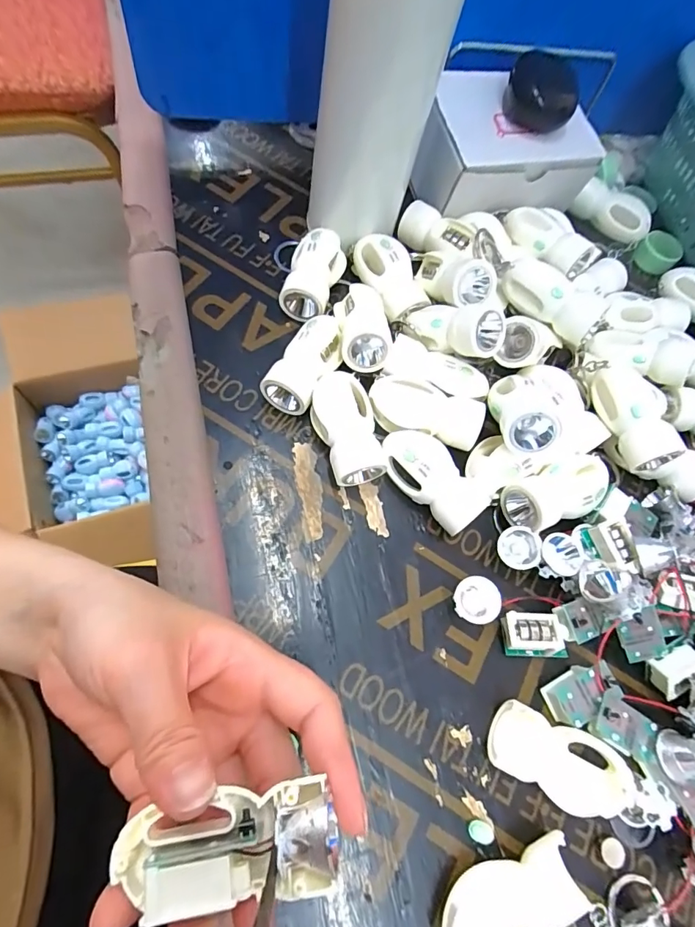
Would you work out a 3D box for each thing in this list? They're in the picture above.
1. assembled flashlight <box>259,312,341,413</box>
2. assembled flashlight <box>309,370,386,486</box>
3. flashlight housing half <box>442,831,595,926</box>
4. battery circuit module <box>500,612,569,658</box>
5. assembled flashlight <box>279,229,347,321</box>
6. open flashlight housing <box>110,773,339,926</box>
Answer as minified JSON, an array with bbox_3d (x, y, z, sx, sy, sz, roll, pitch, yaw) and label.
[{"bbox_3d":[-0.023,-0.059,0.276,0.028,0.025,0.061,32,66,4],"label":"assembled flashlight"},{"bbox_3d":[-0.001,-0.021,0.268,0.034,0.023,0.064,-9,69,-13],"label":"assembled flashlight"},{"bbox_3d":[0.070,0.189,0.194,0.063,0.011,0.034,-14,70,-15],"label":"flashlight housing half"},{"bbox_3d":[0.098,0.089,0.239,0.034,0.014,0.021,6,67,-7],"label":"battery circuit module"},{"bbox_3d":[-0.022,-0.124,0.302,0.029,0.026,0.057,21,66,0],"label":"assembled flashlight"},{"bbox_3d":[-0.037,0.117,0.137,0.065,0.012,0.028,-5,69,-6],"label":"open flashlight housing"}]

